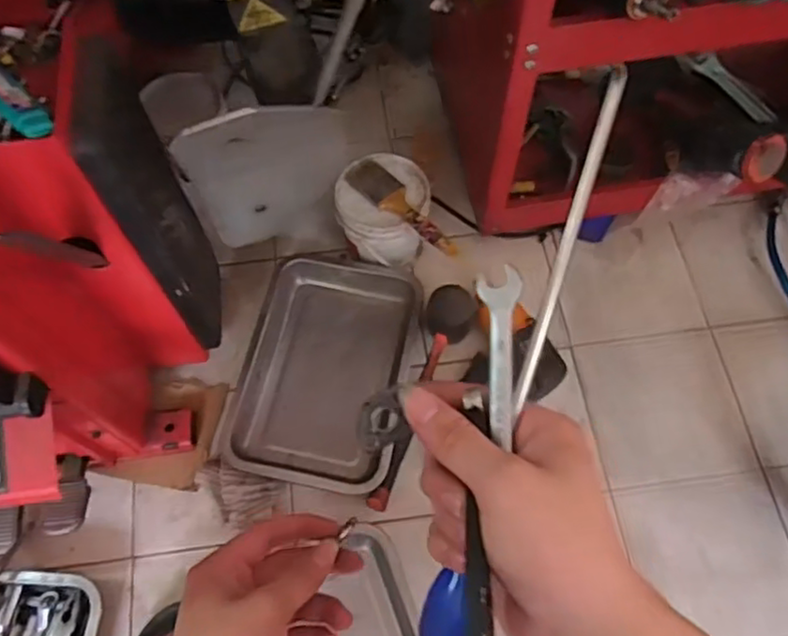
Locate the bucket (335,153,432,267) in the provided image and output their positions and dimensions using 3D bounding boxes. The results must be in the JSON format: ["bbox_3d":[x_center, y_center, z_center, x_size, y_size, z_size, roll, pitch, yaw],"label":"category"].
[{"bbox_3d":[-0.015,-0.143,0.955,0.128,0.129,0.135,0,64,0],"label":"bucket"}]

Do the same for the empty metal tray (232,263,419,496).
[{"bbox_3d":[-0.087,0.065,0.901,0.204,0.032,0.306,9,66,5],"label":"empty metal tray"}]

